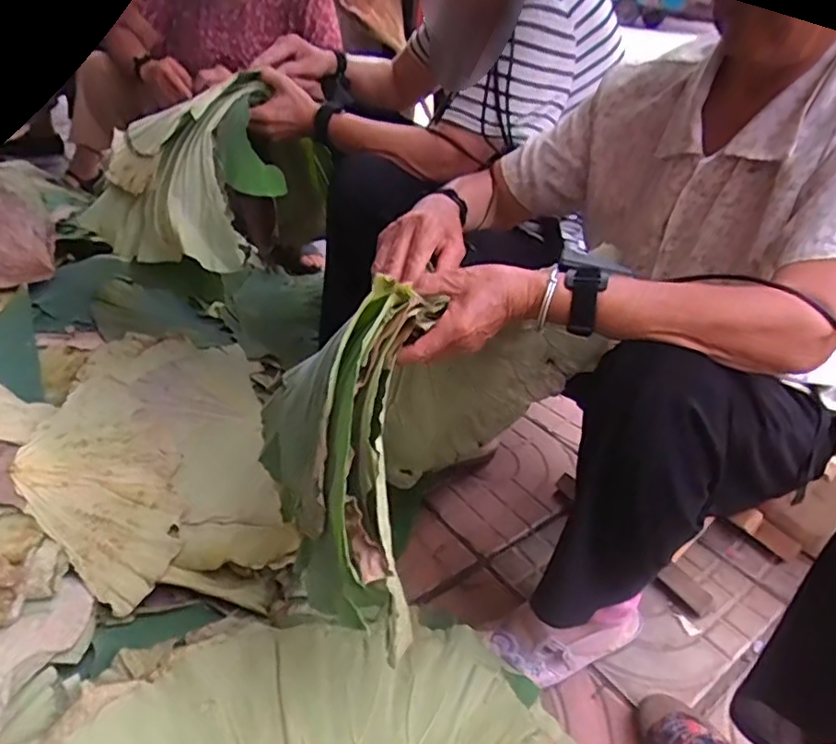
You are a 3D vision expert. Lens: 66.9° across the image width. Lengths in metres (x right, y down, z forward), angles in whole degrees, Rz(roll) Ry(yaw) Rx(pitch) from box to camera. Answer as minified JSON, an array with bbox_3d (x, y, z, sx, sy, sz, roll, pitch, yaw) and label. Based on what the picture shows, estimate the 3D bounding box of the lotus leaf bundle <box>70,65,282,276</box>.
[{"bbox_3d":[-0.341,-0.281,0.914,0.322,0.231,0.110,20,36,22],"label":"lotus leaf bundle"}]

